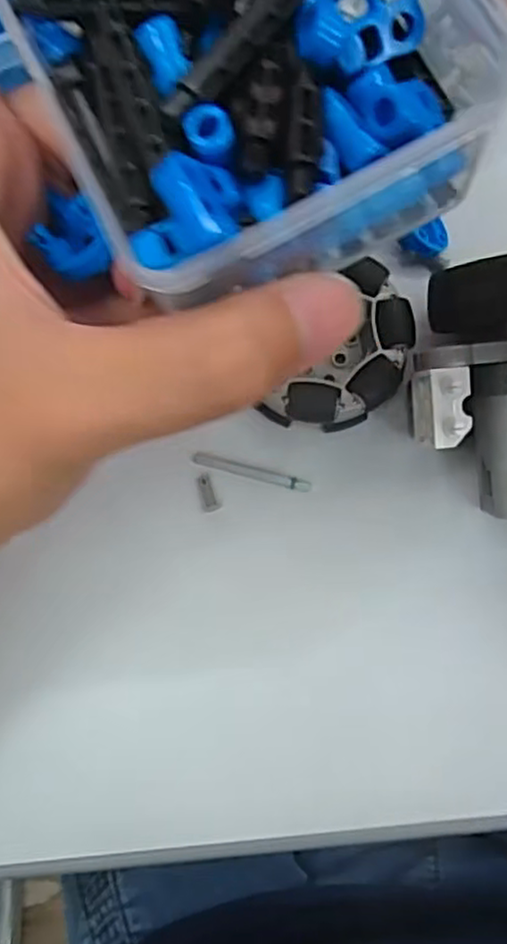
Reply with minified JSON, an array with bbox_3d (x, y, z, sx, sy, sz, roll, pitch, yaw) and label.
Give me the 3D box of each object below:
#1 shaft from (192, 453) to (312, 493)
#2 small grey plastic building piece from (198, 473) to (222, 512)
[{"bbox_3d":[0.000,0.000,0.243,0.043,0.004,0.004,15,79,3],"label":"shaft"},{"bbox_3d":[-0.016,0.007,0.241,0.006,0.004,0.014,-16,82,-3],"label":"small grey plastic building piece"}]

